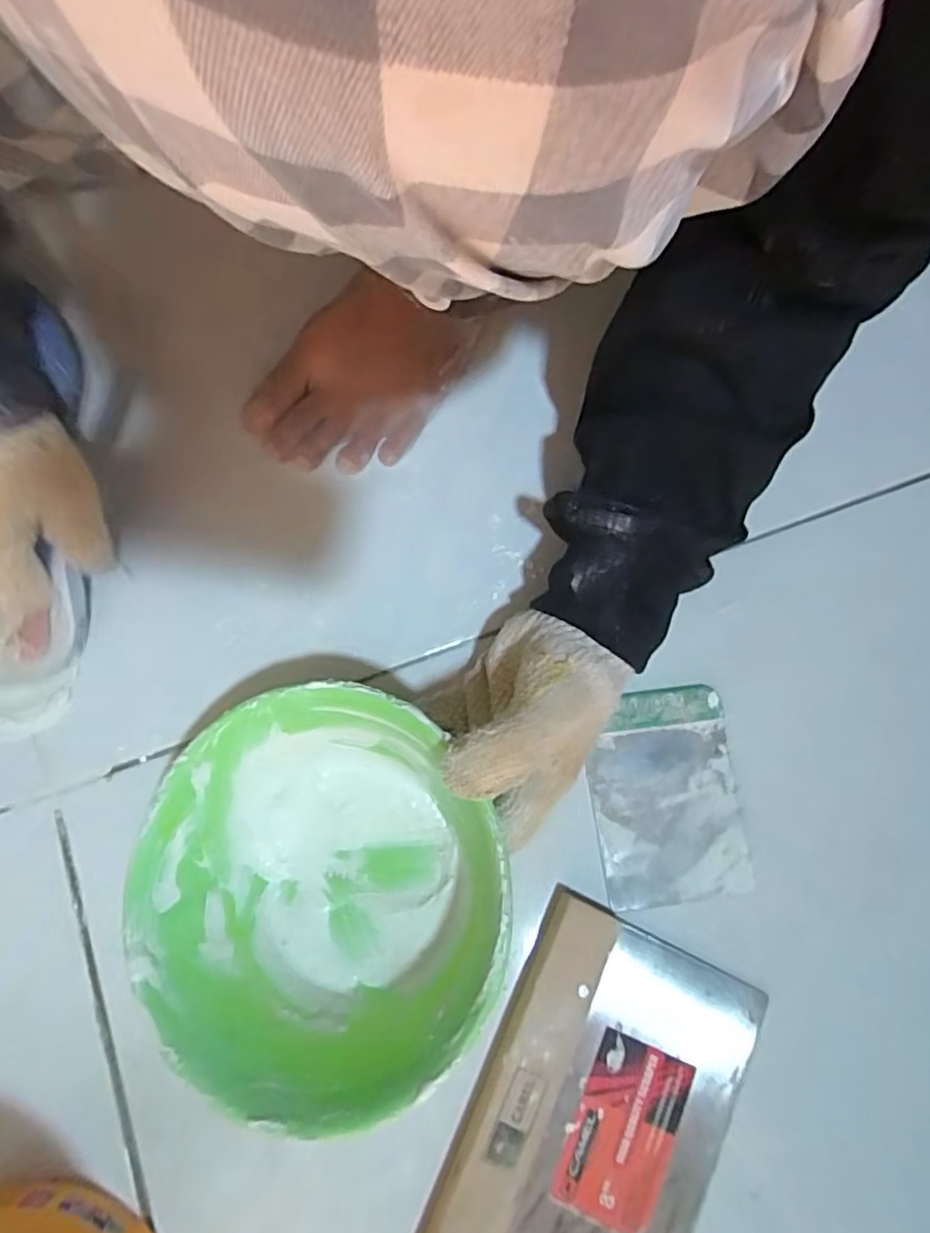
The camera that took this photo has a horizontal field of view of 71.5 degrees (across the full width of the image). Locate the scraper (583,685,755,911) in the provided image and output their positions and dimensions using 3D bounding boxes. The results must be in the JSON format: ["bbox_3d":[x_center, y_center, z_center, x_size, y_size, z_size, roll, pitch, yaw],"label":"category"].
[{"bbox_3d":[0.108,0.096,0.349,0.079,0.005,0.109,-7,77,-3],"label":"scraper"}]

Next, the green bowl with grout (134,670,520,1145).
[{"bbox_3d":[-0.052,0.120,0.296,0.159,0.075,0.168,-5,74,15],"label":"green bowl with grout"}]

